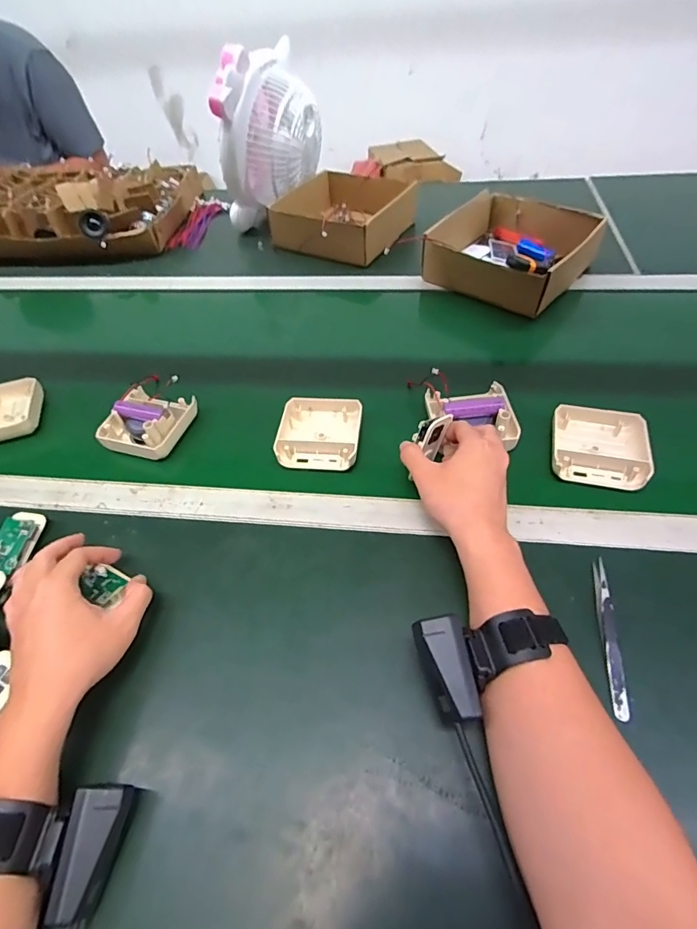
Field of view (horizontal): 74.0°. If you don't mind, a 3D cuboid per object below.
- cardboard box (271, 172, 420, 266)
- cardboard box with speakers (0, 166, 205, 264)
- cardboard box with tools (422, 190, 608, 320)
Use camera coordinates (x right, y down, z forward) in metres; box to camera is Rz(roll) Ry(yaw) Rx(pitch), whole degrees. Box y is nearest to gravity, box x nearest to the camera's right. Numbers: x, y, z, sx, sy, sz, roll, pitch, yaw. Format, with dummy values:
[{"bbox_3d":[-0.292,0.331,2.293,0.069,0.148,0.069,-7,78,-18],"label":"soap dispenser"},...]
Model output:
[{"bbox_3d":[0.000,-0.463,0.850,0.201,0.069,0.243,25,57,22],"label":"cardboard box"},{"bbox_3d":[-0.555,-0.535,0.942,0.444,0.090,0.324,5,51,8],"label":"cardboard box with speakers"},{"bbox_3d":[0.257,-0.336,0.723,0.209,0.070,0.213,31,59,25],"label":"cardboard box with tools"}]

